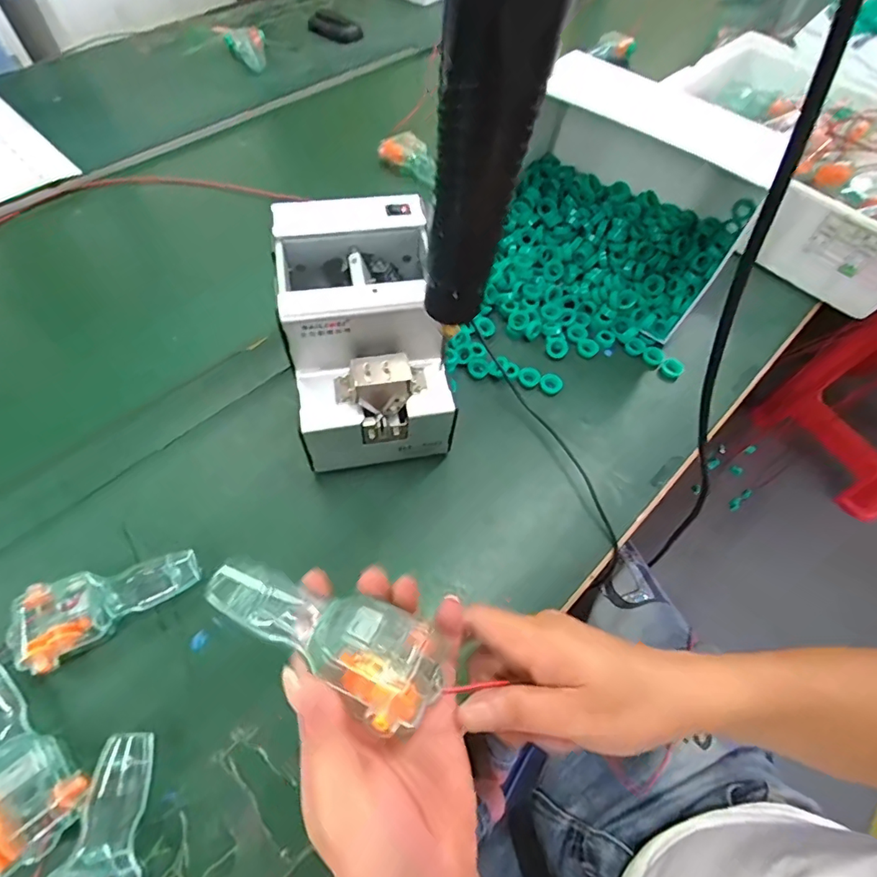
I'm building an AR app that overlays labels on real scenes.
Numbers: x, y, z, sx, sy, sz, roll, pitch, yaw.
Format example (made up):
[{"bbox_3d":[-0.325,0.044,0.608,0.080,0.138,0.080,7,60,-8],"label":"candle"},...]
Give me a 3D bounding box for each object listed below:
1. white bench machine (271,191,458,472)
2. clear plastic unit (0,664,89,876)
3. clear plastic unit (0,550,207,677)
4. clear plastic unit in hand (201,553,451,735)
[{"bbox_3d":[-0.063,-0.083,0.434,0.125,0.162,0.175,-11,59,-9],"label":"white bench machine"},{"bbox_3d":[-0.279,0.206,0.316,0.124,0.027,0.056,34,63,18],"label":"clear plastic unit"},{"bbox_3d":[-0.250,0.118,0.375,0.126,0.031,0.060,-31,64,-20],"label":"clear plastic unit"},{"bbox_3d":[-0.057,0.098,0.256,0.125,0.040,0.050,24,60,8],"label":"clear plastic unit in hand"}]

